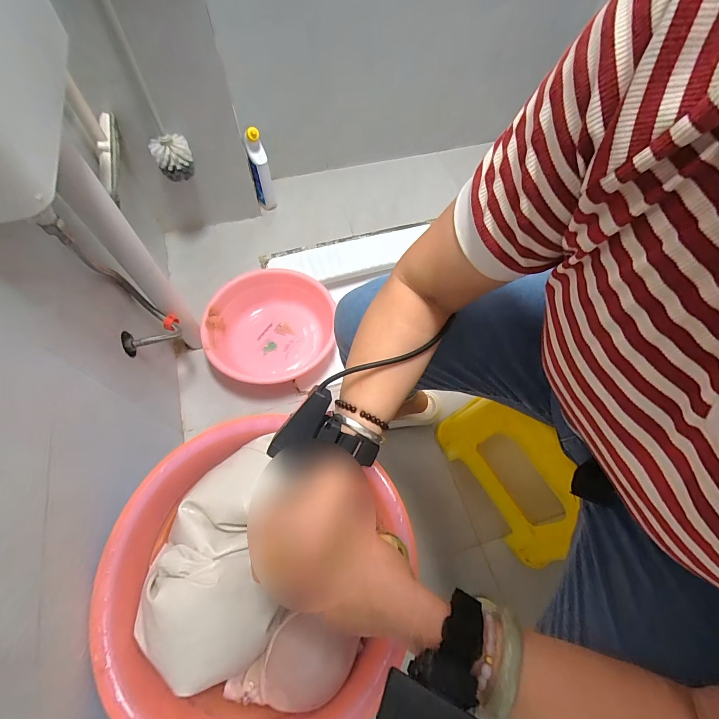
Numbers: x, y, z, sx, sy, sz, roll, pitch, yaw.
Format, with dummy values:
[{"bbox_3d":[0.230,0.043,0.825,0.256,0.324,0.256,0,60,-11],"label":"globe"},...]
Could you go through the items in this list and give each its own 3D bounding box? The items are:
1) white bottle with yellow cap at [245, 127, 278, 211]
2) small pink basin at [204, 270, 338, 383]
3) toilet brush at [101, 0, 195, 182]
[{"bbox_3d":[-0.275,-0.522,0.984,0.056,0.215,0.053,-7,64,-7],"label":"white bottle with yellow cap"},{"bbox_3d":[-0.213,-0.074,0.851,0.276,0.093,0.294,1,65,-2],"label":"small pink basin"},{"bbox_3d":[-0.427,-0.556,0.662,0.079,0.422,0.107,-21,67,-13],"label":"toilet brush"}]

